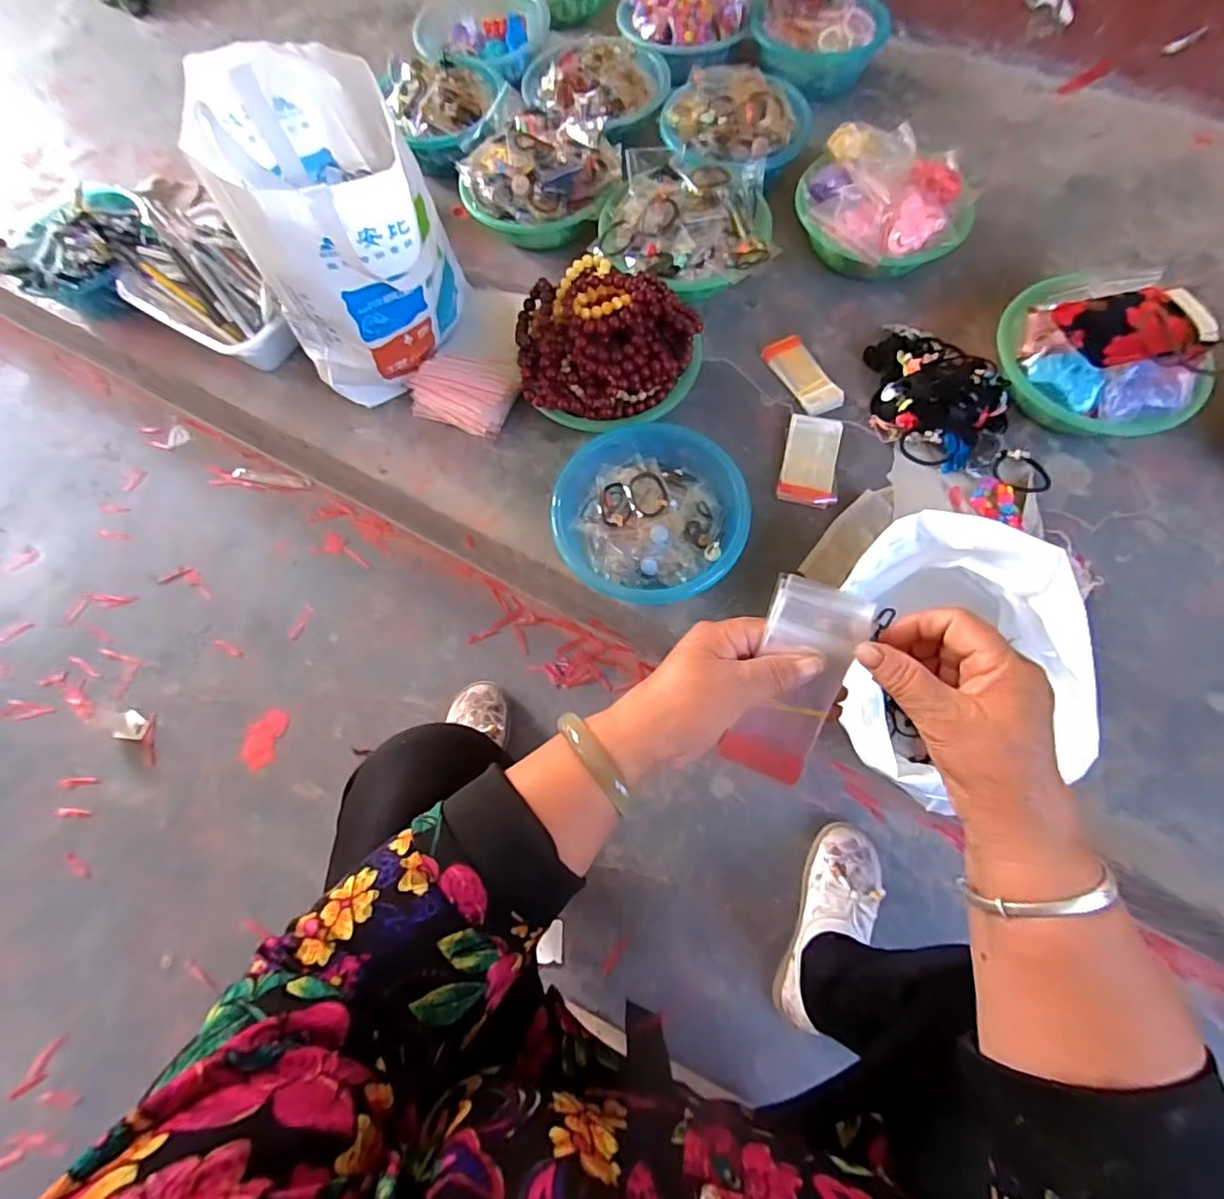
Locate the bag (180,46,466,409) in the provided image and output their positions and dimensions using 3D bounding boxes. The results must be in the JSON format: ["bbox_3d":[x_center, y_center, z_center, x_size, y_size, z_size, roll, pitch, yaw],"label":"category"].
[{"bbox_3d":[-0.316,-0.417,0.699,0.227,0.317,0.243,-24,71,-6],"label":"bag"}]

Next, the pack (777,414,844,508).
[{"bbox_3d":[0.258,-0.177,0.734,0.069,0.024,0.130,12,71,7],"label":"pack"}]

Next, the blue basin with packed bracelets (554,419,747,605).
[{"bbox_3d":[0.044,-0.105,0.690,0.216,0.084,0.220,-1,70,2],"label":"blue basin with packed bracelets"}]

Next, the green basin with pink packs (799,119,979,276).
[{"bbox_3d":[0.389,-0.563,0.817,0.228,0.110,0.228,-1,70,2],"label":"green basin with pink packs"}]

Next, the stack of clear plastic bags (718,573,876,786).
[{"bbox_3d":[0.112,0.052,0.342,0.057,0.011,0.126,14,109,7],"label":"stack of clear plastic bags"}]

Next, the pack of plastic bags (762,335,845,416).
[{"bbox_3d":[0.260,-0.305,0.769,0.054,0.022,0.126,-24,71,-6],"label":"pack of plastic bags"}]

